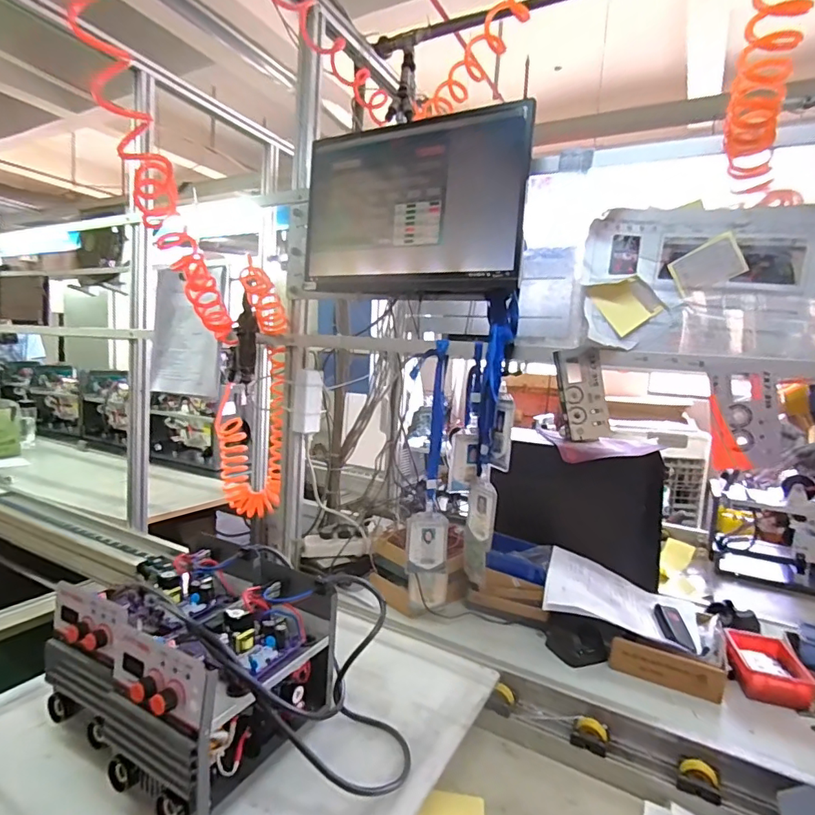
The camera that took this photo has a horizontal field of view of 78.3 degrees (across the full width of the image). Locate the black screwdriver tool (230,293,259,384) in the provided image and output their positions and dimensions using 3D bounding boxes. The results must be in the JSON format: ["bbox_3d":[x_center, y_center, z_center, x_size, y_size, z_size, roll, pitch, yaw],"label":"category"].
[{"bbox_3d":[-0.349,-0.142,1.077,0.052,0.229,0.053,2,40,-23],"label":"black screwdriver tool"}]

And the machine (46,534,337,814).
[{"bbox_3d":[-0.272,0.343,0.678,0.310,0.191,0.252,8,7,35],"label":"machine"}]

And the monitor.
[{"bbox_3d":[-0.001,-0.342,0.881,0.433,0.274,0.050,7,6,28],"label":"monitor"}]

